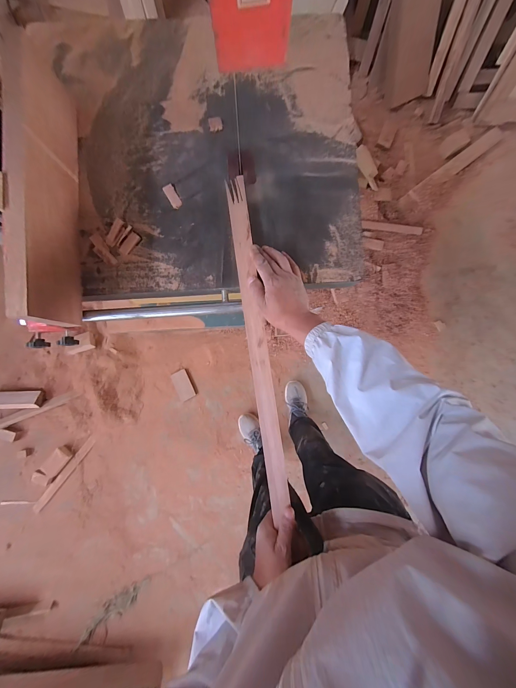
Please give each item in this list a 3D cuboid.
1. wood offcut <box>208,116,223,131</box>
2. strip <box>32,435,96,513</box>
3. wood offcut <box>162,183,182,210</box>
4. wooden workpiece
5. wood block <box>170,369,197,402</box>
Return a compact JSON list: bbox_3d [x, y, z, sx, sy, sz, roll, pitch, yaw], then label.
[{"bbox_3d":[-0.083,-0.430,0.493,0.026,0.005,0.026,0,87,-2],"label":"wood offcut"},{"bbox_3d":[-0.945,0.632,1.244,0.037,0.017,0.388,36,76,-4],"label":"strip"},{"bbox_3d":[-0.165,-0.285,0.487,0.021,0.004,0.048,-32,88,-3],"label":"wood offcut"},{"bbox_3d":[-0.001,-0.011,0.456,0.034,0.013,0.594,-8,87,-4],"label":"wooden workpiece"},{"bbox_3d":[-0.378,0.211,1.293,0.096,0.036,0.150,-27,93,-3],"label":"wood block"}]

